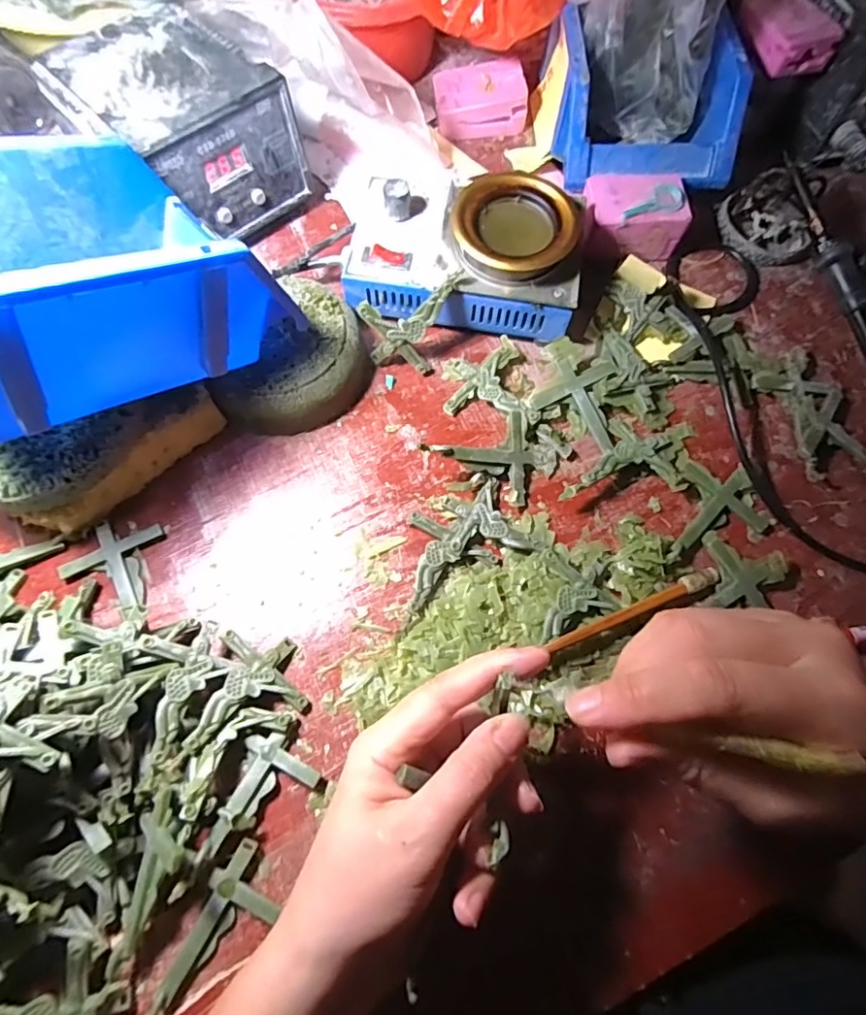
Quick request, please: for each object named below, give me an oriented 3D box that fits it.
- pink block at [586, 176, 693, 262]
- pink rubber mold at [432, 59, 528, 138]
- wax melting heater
[{"bbox_3d":[0.143,-0.208,0.390,0.068,0.035,0.044,-1,70,-2],"label":"pink block"},{"bbox_3d":[0.038,-0.332,0.441,0.071,0.023,0.050,-4,71,-3],"label":"pink rubber mold"},{"bbox_3d":[0.022,-0.170,0.362,0.150,0.053,0.097,10,70,2],"label":"wax melting heater"}]

